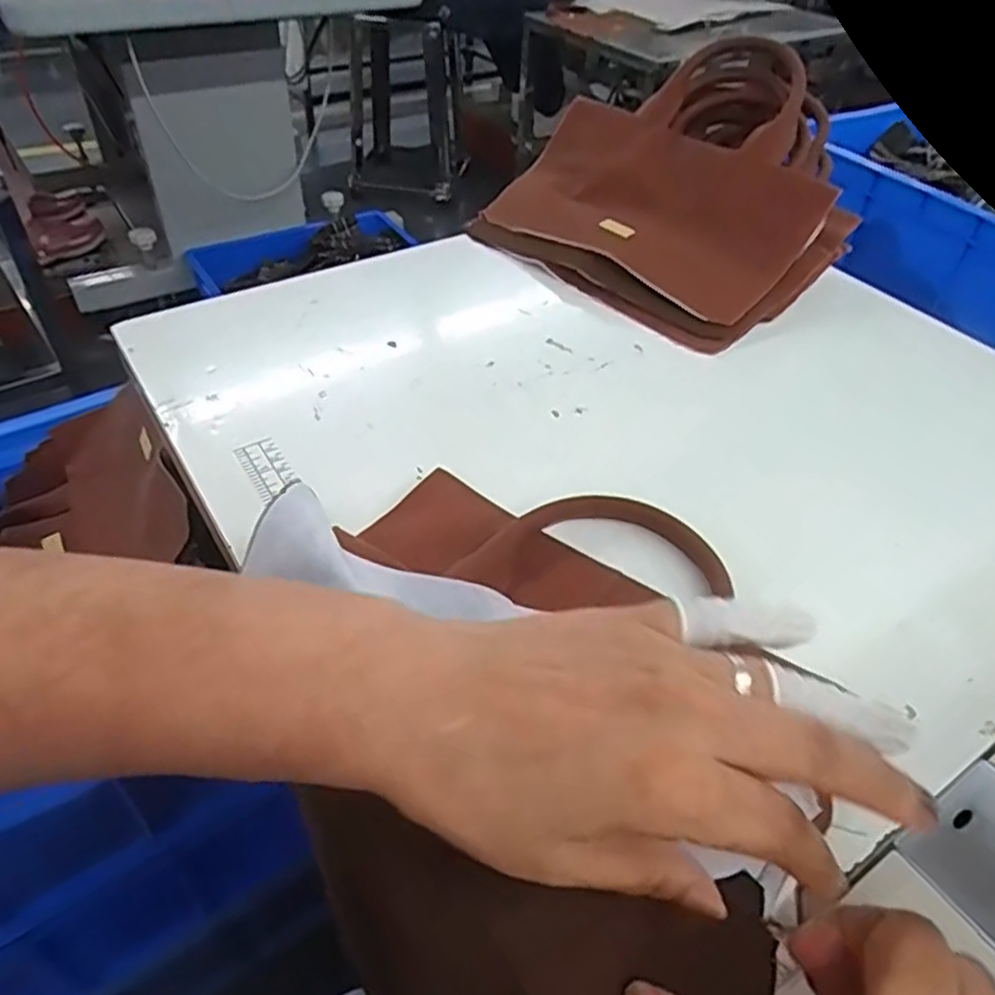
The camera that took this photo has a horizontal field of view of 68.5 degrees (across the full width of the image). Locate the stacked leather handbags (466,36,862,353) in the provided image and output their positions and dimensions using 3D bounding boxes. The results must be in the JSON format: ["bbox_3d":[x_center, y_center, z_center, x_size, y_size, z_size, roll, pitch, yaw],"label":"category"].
[{"bbox_3d":[0.155,-0.260,0.600,0.265,0.119,0.255,-34,55,-32],"label":"stacked leather handbags"}]

